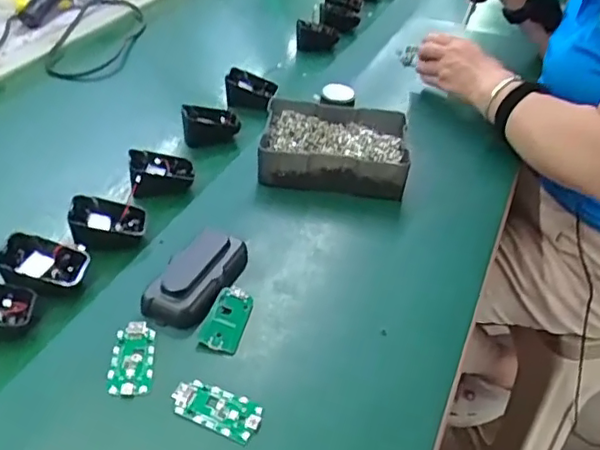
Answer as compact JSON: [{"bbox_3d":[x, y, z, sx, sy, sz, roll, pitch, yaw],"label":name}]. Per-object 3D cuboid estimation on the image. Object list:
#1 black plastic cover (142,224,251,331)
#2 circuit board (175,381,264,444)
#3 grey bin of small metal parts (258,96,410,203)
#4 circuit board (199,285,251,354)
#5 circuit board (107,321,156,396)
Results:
[{"bbox_3d":[-0.086,0.044,0.507,0.049,0.025,0.100,15,41,16],"label":"black plastic cover"},{"bbox_3d":[-0.059,0.129,0.423,0.063,0.004,0.031,14,41,15],"label":"circuit board"},{"bbox_3d":[0.039,-0.088,0.667,0.157,0.044,0.123,4,39,3],"label":"grey bin of small metal parts"},{"bbox_3d":[-0.058,0.075,0.487,0.031,0.004,0.064,24,40,-4],"label":"circuit board"},{"bbox_3d":[-0.127,0.100,0.452,0.031,0.004,0.065,-2,39,-5],"label":"circuit board"}]

